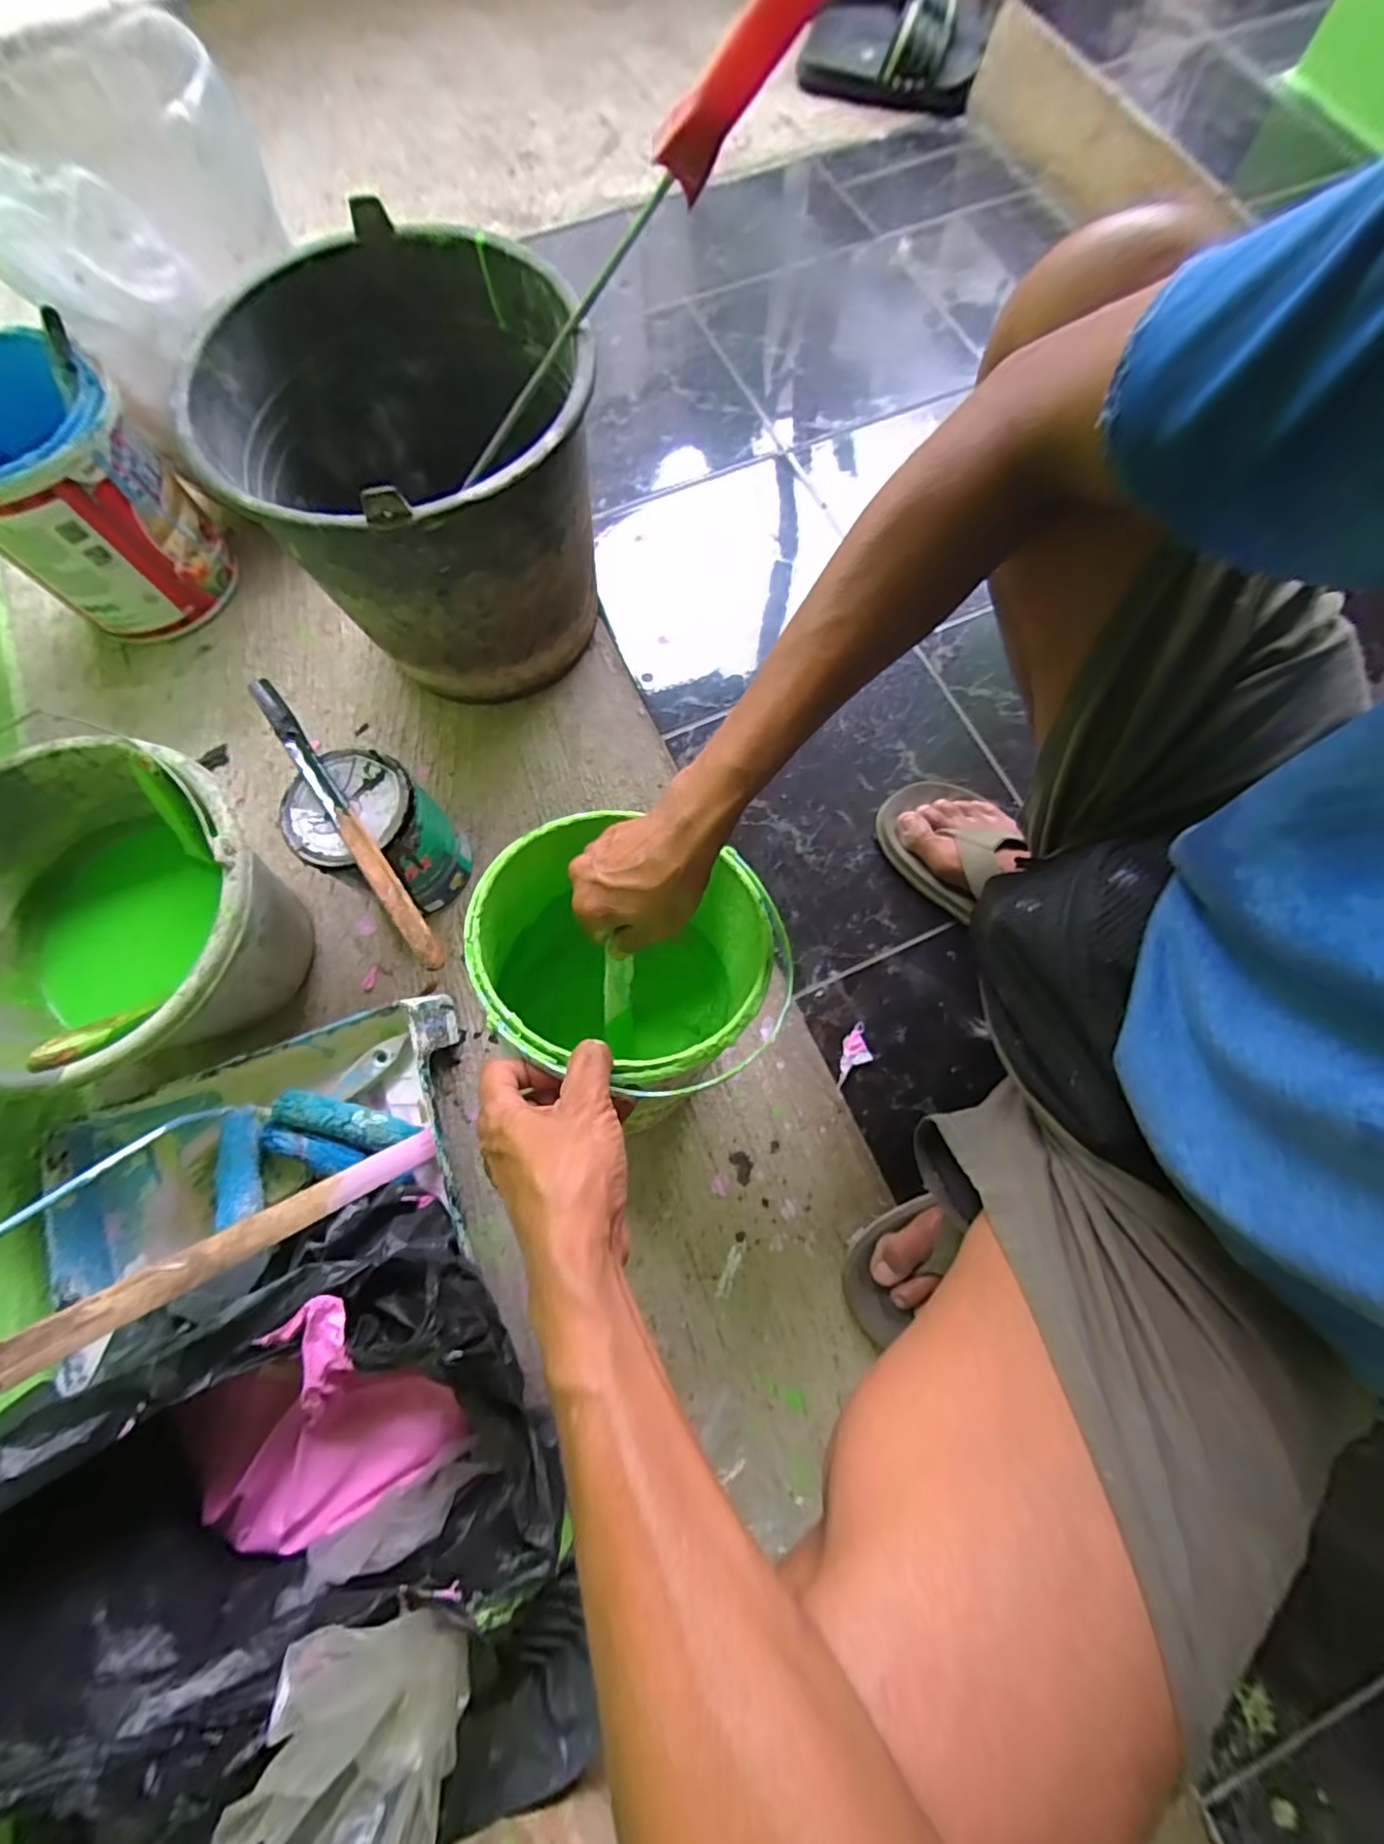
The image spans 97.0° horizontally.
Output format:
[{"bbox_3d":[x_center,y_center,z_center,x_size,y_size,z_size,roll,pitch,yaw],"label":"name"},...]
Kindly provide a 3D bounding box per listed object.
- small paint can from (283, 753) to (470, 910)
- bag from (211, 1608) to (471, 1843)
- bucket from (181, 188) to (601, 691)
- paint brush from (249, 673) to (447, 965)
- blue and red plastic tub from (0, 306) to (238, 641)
[{"bbox_3d":[-0.268,-0.072,0.547,0.097,0.141,0.097,0,75,1],"label":"small paint can"},{"bbox_3d":[-0.151,0.376,0.284,0.086,0.077,0.065,17,76,5],"label":"bag"},{"bbox_3d":[-0.227,-0.387,0.572,0.288,0.255,0.311,0,75,0],"label":"bucket"},{"bbox_3d":[-0.271,-0.082,0.474,0.019,0.015,0.296,-36,78,-9],"label":"paint brush"},{"bbox_3d":[-0.619,-0.431,0.627,0.190,0.187,0.183,44,80,12],"label":"blue and red plastic tub"}]

